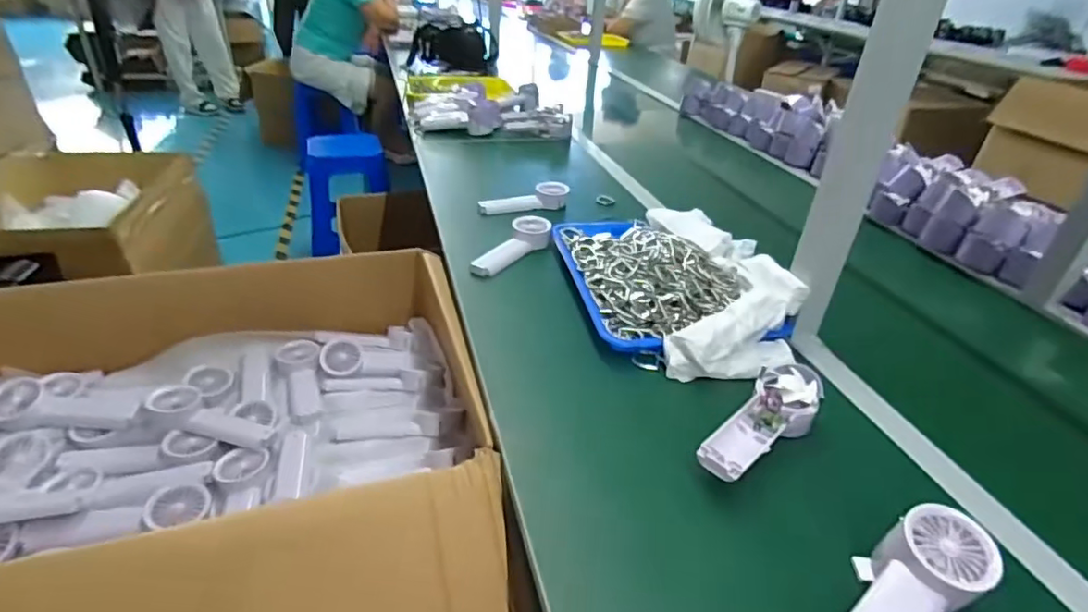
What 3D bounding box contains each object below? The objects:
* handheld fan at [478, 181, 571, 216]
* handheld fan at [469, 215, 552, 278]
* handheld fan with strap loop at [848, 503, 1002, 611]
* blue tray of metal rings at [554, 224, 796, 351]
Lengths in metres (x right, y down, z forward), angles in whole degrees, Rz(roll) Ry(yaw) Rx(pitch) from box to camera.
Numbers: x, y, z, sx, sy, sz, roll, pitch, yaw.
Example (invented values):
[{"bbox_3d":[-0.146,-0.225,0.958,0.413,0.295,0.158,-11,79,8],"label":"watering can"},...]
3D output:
[{"bbox_3d":[-0.038,-0.201,1.054,0.174,0.033,0.059,-7,34,-16],"label":"handheld fan"},{"bbox_3d":[-0.045,-0.092,0.872,0.070,0.037,0.170,18,35,21],"label":"handheld fan"},{"bbox_3d":[0.245,0.226,0.403,0.192,0.053,0.065,-34,46,-24],"label":"handheld fan with strap loop"},{"bbox_3d":[0.161,-0.054,0.817,0.248,0.049,0.351,-3,33,-11],"label":"blue tray of metal rings"}]

